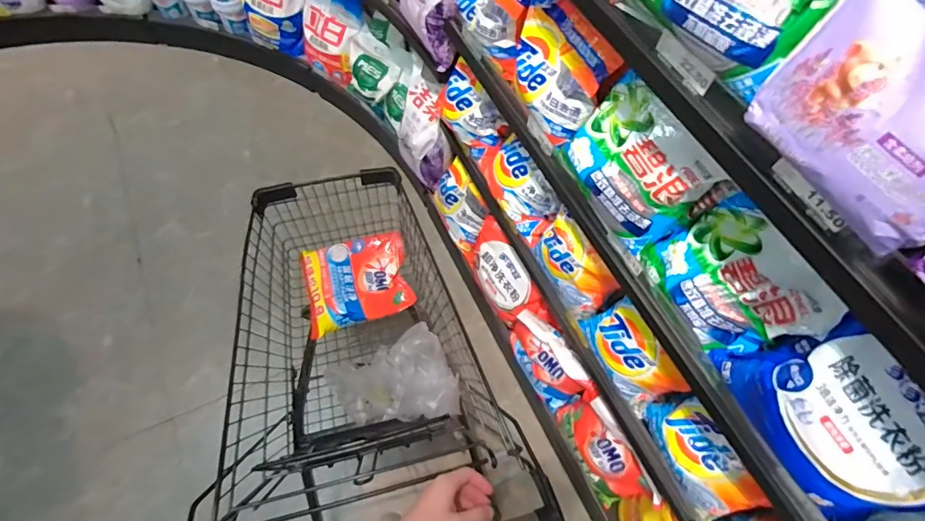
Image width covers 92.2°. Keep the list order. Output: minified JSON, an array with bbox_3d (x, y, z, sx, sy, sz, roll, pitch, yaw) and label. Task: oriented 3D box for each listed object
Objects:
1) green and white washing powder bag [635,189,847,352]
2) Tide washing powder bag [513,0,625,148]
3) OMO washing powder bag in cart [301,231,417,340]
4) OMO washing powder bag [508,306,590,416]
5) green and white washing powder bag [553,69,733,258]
[{"bbox_3d":[0.403,0.029,0.673,0.134,0.137,0.219,-17,66,-12],"label":"green and white washing powder bag"},{"bbox_3d":[0.169,-0.352,0.822,0.082,0.183,0.227,-20,66,-13],"label":"Tide washing powder bag"},{"bbox_3d":[-0.267,0.052,1.147,0.265,0.068,0.229,-14,65,-10],"label":"OMO washing powder bag in cart"},{"bbox_3d":[0.230,0.279,1.255,0.090,0.219,0.288,-24,67,-15],"label":"OMO washing powder bag"},{"bbox_3d":[0.272,-0.155,0.717,0.110,0.169,0.229,-24,67,-15],"label":"green and white washing powder bag"}]

